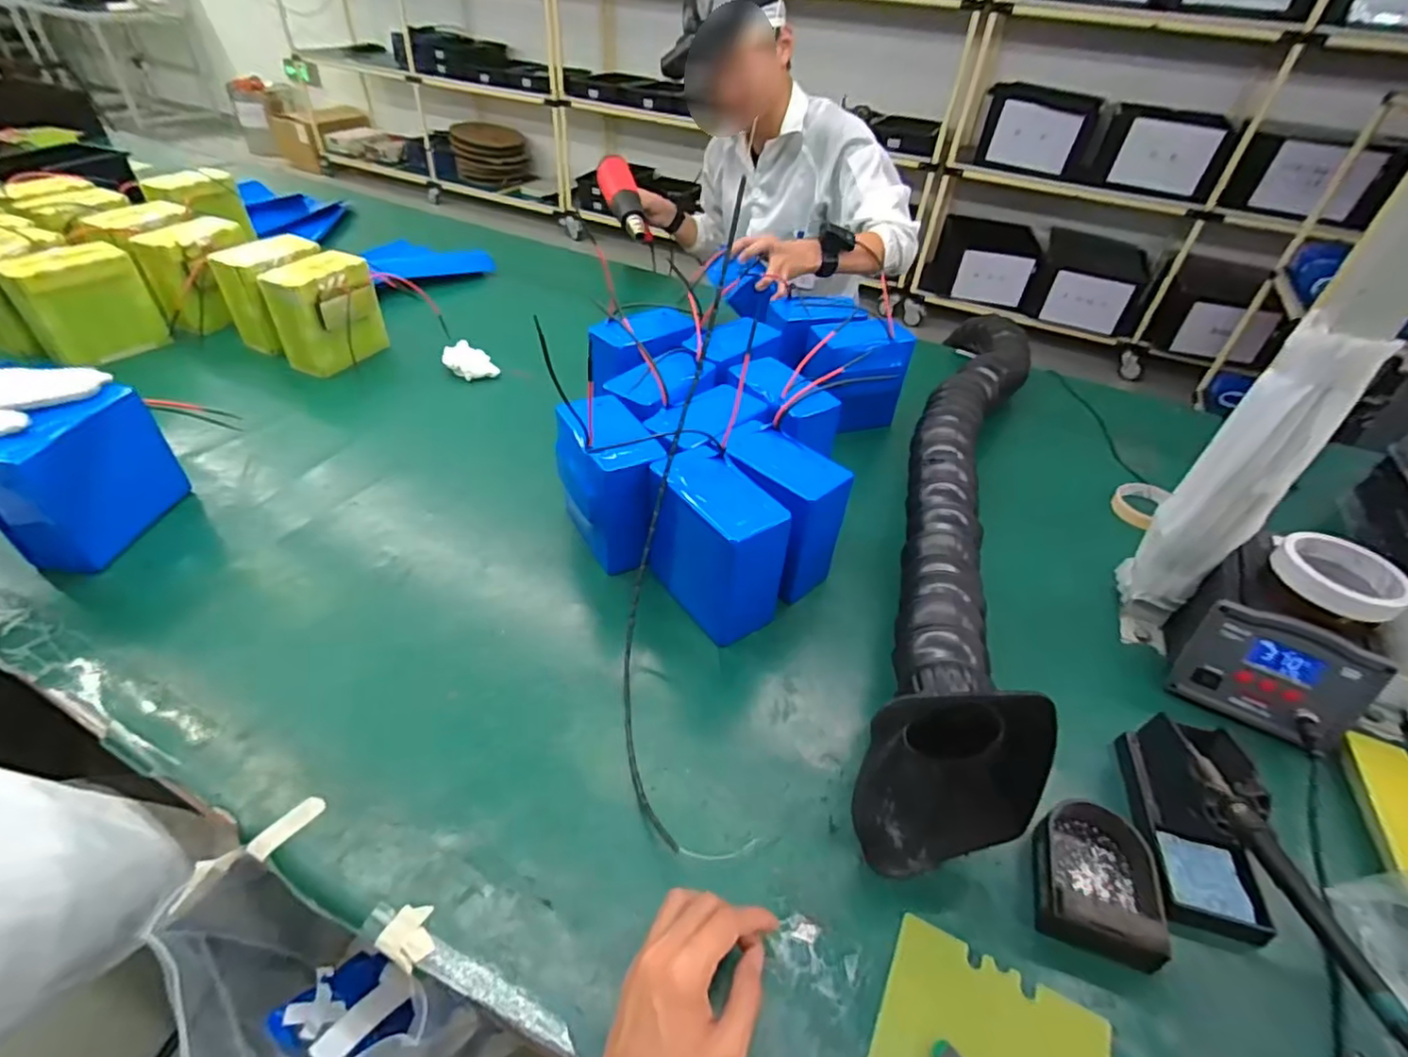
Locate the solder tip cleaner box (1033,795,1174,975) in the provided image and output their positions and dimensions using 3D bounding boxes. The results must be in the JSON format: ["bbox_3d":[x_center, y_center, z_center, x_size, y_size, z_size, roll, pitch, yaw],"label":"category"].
[{"bbox_3d":[0.293,0.256,0.463,0.081,0.038,0.106,18,43,13],"label":"solder tip cleaner box"}]

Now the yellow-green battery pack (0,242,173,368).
[{"bbox_3d":[-0.927,-0.337,0.933,0.088,0.134,0.148,31,47,26],"label":"yellow-green battery pack"}]

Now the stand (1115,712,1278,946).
[{"bbox_3d":[0.390,0.222,0.481,0.076,0.067,0.155,16,42,12],"label":"stand"}]

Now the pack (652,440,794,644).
[{"bbox_3d":[0.008,0.021,0.635,0.089,0.146,0.144,-25,50,-30],"label":"pack"}]

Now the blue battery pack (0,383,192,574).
[{"bbox_3d":[-0.656,-0.054,0.653,0.073,0.142,0.161,6,41,0],"label":"blue battery pack"}]

